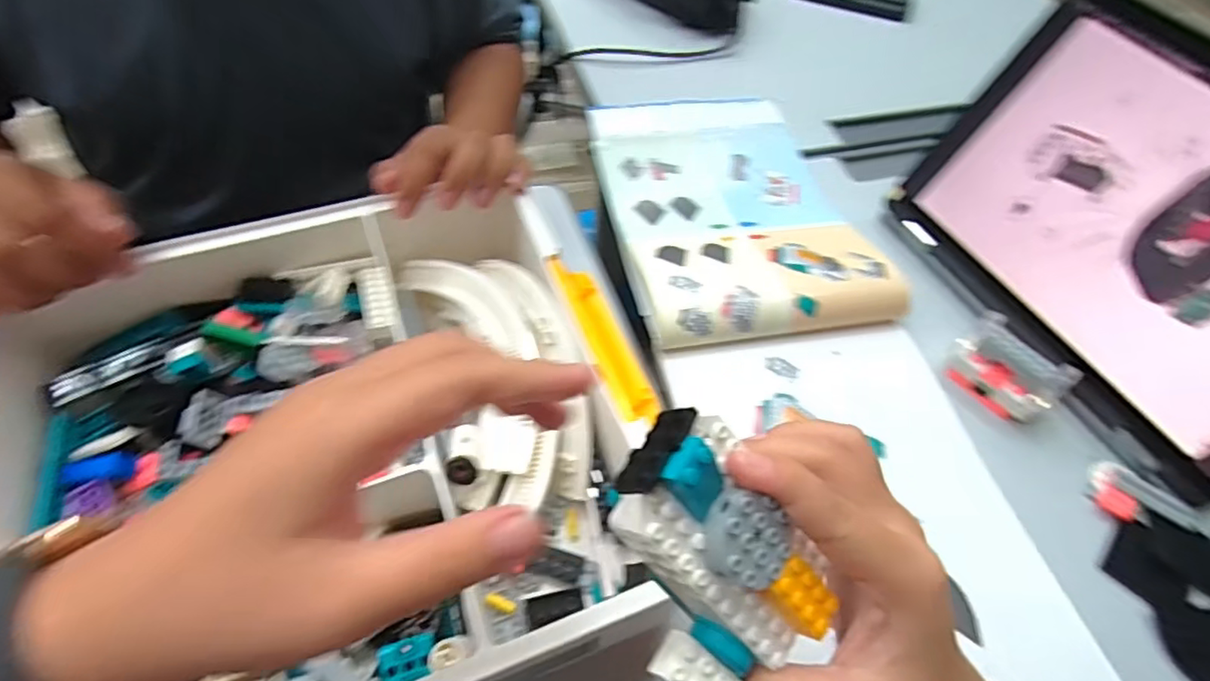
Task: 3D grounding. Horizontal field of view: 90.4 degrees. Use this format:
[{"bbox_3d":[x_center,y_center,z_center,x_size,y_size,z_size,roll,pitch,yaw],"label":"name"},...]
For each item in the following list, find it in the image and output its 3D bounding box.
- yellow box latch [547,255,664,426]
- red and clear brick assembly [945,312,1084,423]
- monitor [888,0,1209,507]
[{"bbox_3d":[-0.002,-0.004,0.360,0.033,0.006,0.120,3,48,-41],"label":"yellow box latch"},{"bbox_3d":[0.280,0.021,0.419,0.037,0.041,0.066,-28,61,-22],"label":"red and clear brick assembly"},{"bbox_3d":[0.348,-0.069,0.391,0.020,0.199,0.292,-5,52,-34],"label":"monitor"}]

